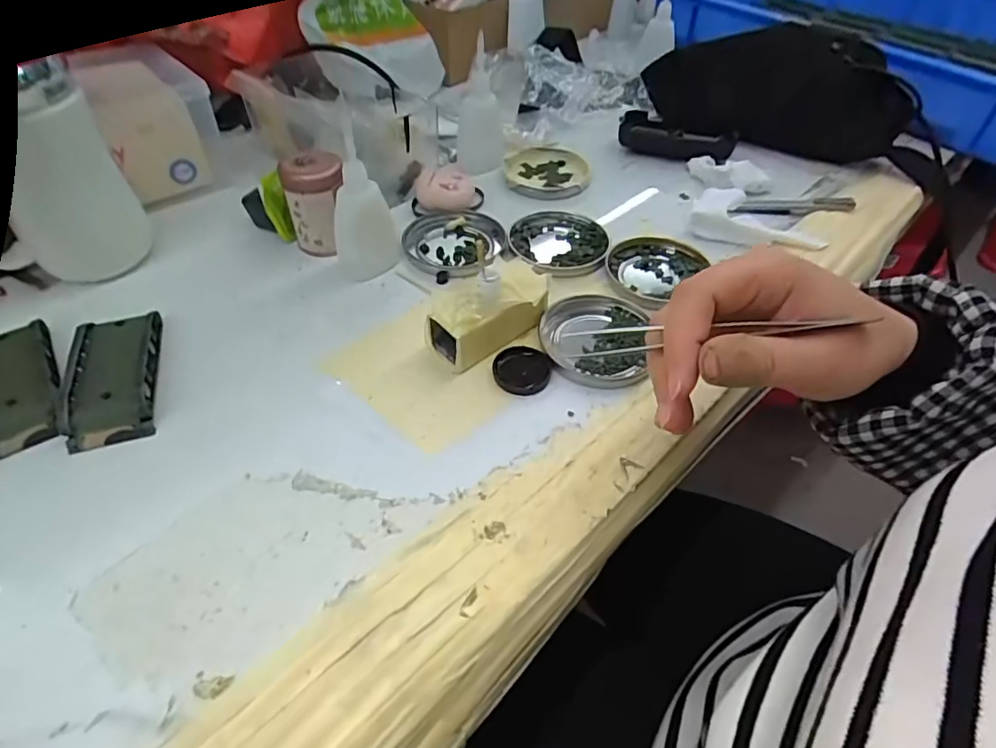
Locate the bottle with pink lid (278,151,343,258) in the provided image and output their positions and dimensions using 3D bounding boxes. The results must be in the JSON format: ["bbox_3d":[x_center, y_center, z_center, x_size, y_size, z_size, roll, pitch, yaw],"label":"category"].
[{"bbox_3d":[-0.132,-0.122,0.407,0.042,0.068,0.047,-11,49,-11],"label":"bottle with pink lid"}]

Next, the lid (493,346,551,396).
[{"bbox_3d":[0.015,-0.002,0.344,0.035,0.006,0.036,1,48,-1],"label":"lid"}]

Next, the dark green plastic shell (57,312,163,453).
[{"bbox_3d":[-0.228,-0.001,0.328,0.046,0.016,0.096,-14,50,-14],"label":"dark green plastic shell"}]

